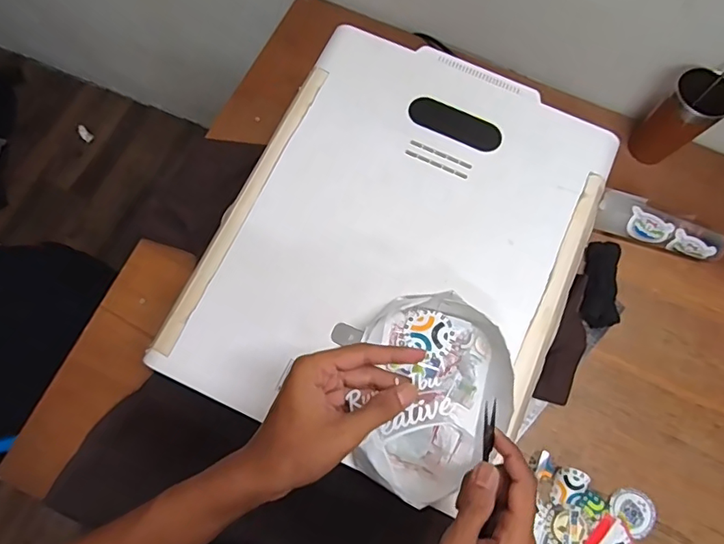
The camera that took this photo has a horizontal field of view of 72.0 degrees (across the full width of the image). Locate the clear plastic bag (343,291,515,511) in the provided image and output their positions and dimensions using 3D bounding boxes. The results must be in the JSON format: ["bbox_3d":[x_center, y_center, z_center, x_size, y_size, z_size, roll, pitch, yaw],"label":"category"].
[{"bbox_3d":[0.075,0.126,0.514,0.147,0.057,0.196,2,70,0],"label":"clear plastic bag"}]

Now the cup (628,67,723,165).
[{"bbox_3d":[0.483,-0.229,0.760,0.076,0.134,0.076,0,73,-1],"label":"cup"}]

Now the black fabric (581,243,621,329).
[{"bbox_3d":[0.354,0.018,0.734,0.055,0.021,0.127,9,73,1],"label":"black fabric"}]

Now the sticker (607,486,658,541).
[{"bbox_3d":[0.359,0.315,0.656,0.052,0.009,0.060,-43,79,-13],"label":"sticker"}]

